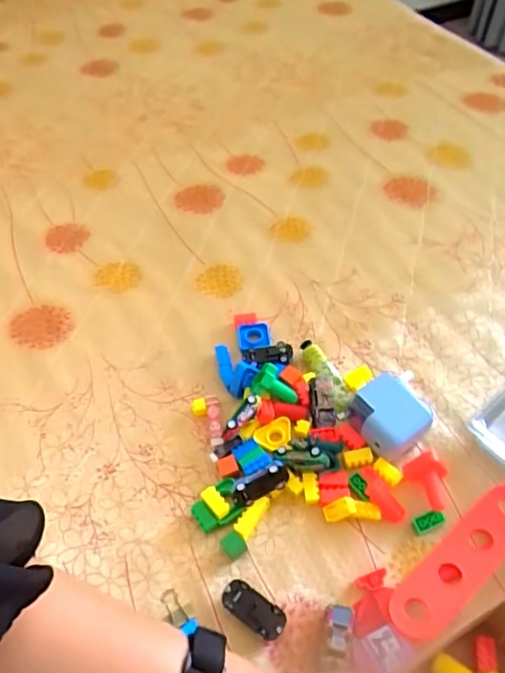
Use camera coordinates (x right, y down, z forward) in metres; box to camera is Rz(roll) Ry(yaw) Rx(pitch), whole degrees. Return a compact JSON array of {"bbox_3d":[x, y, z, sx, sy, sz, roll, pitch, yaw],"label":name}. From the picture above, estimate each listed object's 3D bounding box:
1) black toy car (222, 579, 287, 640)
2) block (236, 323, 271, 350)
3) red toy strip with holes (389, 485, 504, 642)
[{"bbox_3d":[0.001,0.268,0.523,0.065,0.022,0.030,28,59,24],"label":"black toy car"},{"bbox_3d":[0.002,0.002,0.734,0.045,0.013,0.040,-8,51,-2],"label":"block"},{"bbox_3d":[0.217,0.225,0.541,0.195,0.014,0.052,-34,57,-21],"label":"red toy strip with holes"}]

